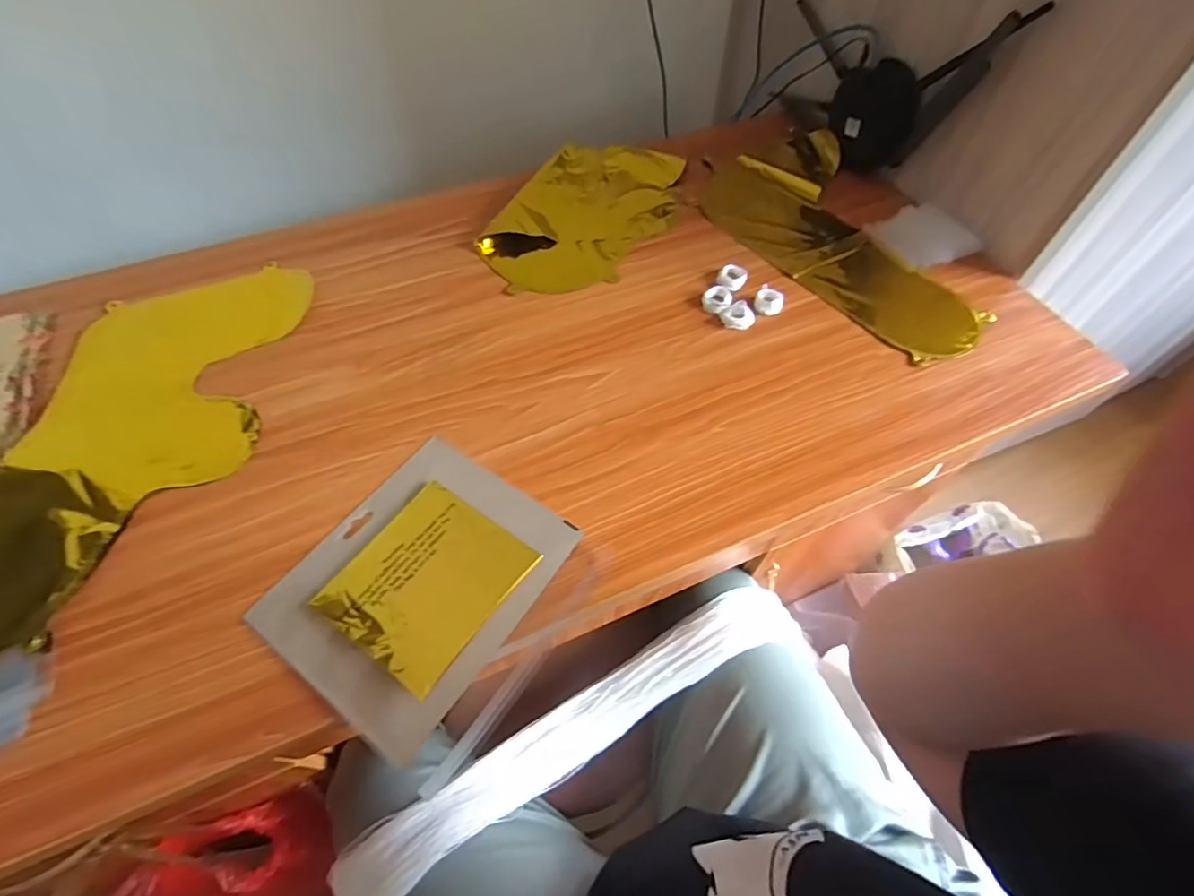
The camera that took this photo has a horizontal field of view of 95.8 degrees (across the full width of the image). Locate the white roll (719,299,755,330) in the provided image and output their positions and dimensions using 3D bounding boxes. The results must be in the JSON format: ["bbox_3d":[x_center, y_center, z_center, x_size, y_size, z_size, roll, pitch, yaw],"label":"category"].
[{"bbox_3d":[0.143,-0.134,0.545,0.031,0.010,0.030,0,57,-1],"label":"white roll"}]

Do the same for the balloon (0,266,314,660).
[{"bbox_3d":[-0.393,-0.013,0.452,0.190,0.026,0.404,0,57,-1],"label":"balloon"}]

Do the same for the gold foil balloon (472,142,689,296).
[{"bbox_3d":[-0.014,-0.277,0.640,0.176,0.022,0.273,21,59,12],"label":"gold foil balloon"}]

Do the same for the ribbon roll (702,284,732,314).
[{"bbox_3d":[0.125,-0.155,0.561,0.028,0.008,0.036,23,60,13],"label":"ribbon roll"}]

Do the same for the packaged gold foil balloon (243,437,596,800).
[{"bbox_3d":[-0.121,0.099,0.393,0.187,0.013,0.187,31,62,17],"label":"packaged gold foil balloon"}]

